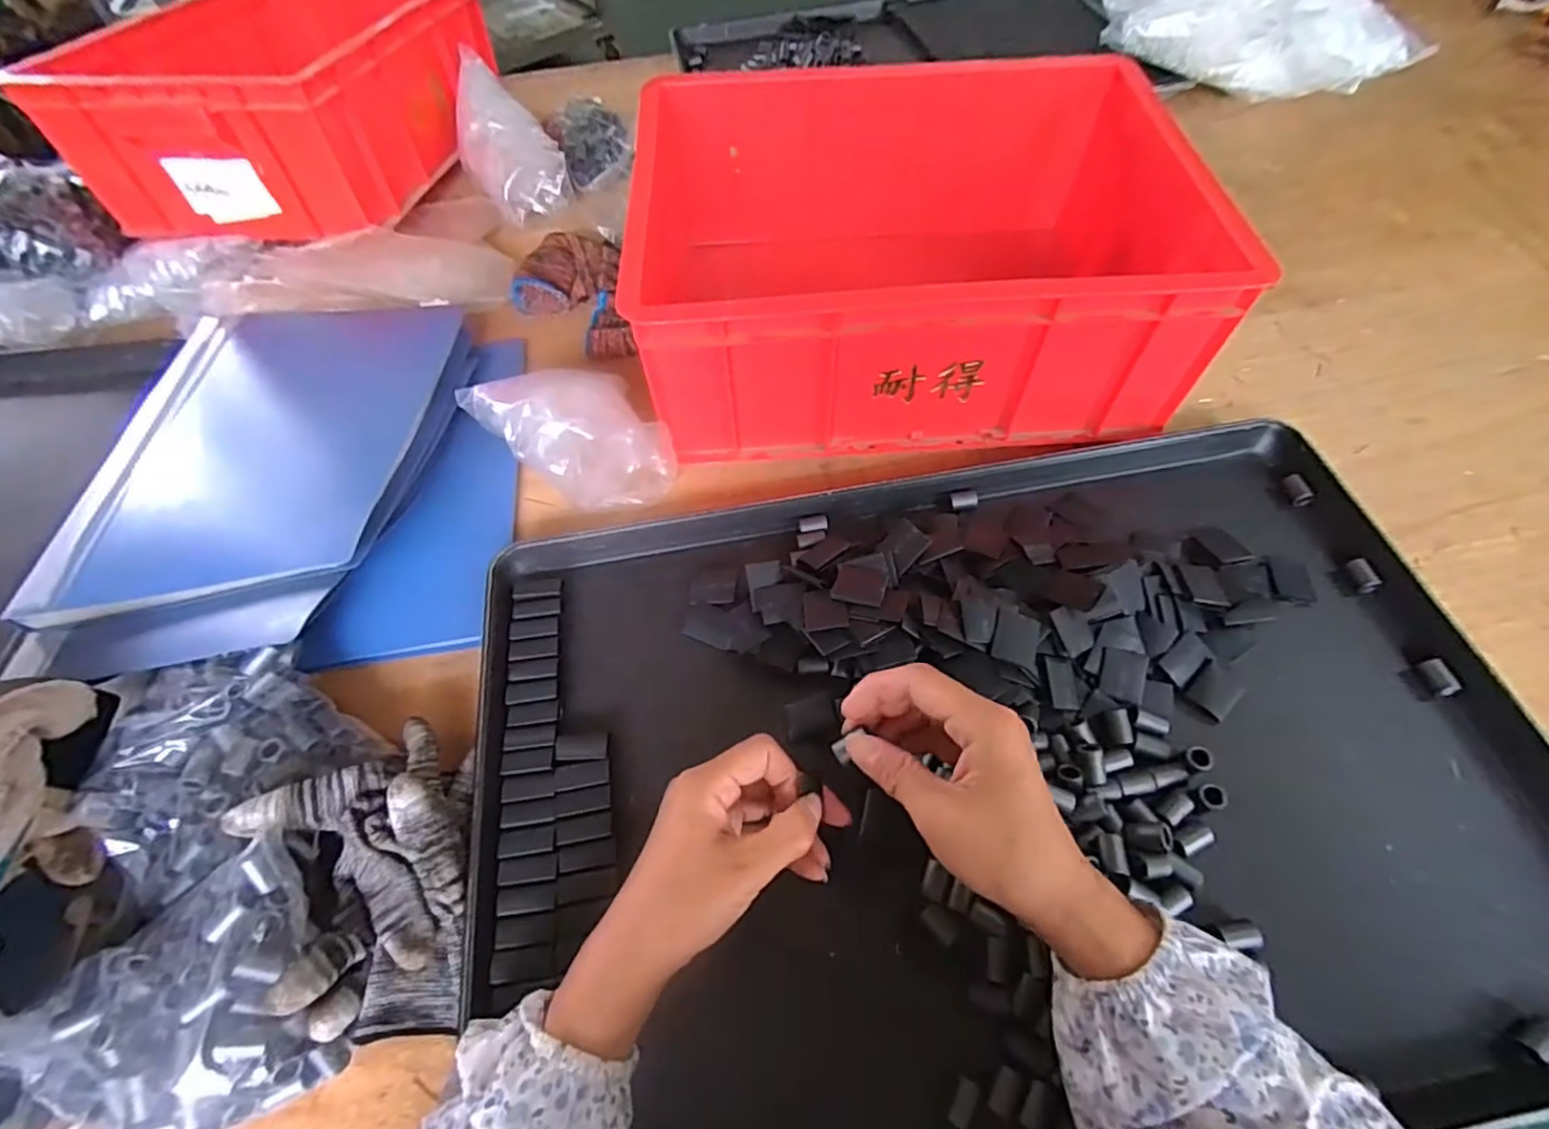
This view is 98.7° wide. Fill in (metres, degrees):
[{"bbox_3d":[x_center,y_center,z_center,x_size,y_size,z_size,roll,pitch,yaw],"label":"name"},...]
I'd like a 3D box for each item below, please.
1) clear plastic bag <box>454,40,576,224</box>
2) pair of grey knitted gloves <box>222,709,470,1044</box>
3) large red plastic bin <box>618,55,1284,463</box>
[{"bbox_3d":[-0.294,-0.460,0.708,0.089,0.054,0.194,-28,83,-14],"label":"clear plastic bag"},{"bbox_3d":[-0.203,0.156,0.343,0.098,0.046,0.148,-31,59,-15],"label":"pair of grey knitted gloves"},{"bbox_3d":[0.100,-0.253,0.539,0.396,0.151,0.310,-4,56,2],"label":"large red plastic bin"}]

